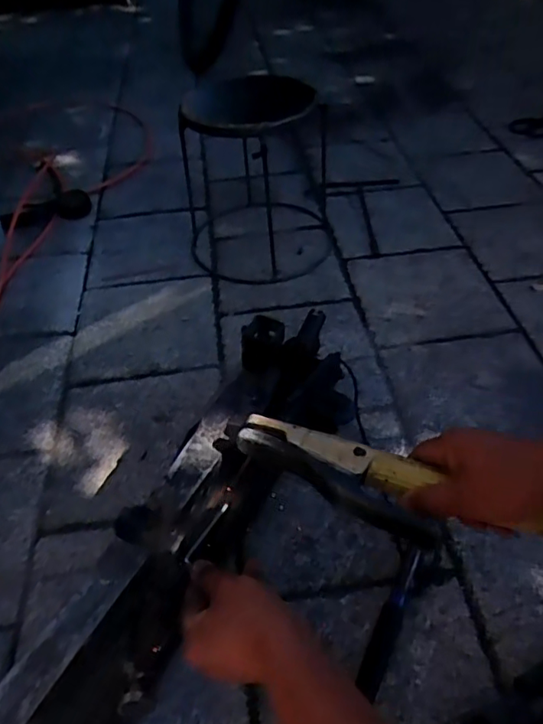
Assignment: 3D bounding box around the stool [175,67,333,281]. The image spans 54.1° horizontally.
[{"bbox_3d":[-0.028,-0.365,1.007,0.285,0.305,0.310,-2,46,1],"label":"stool"}]

